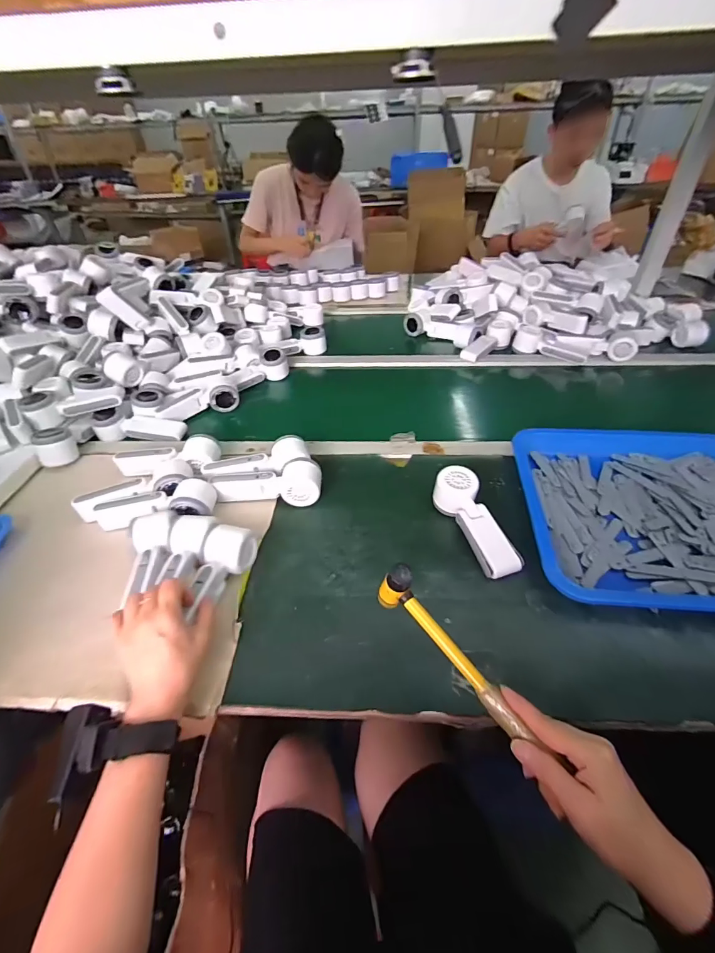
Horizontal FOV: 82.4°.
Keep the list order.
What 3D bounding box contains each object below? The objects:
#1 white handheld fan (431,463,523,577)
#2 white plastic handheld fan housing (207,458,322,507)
[{"bbox_3d":[0.160,0.061,0.561,0.056,0.043,0.168,-16,56,-15],"label":"white handheld fan"},{"bbox_3d":[-0.138,0.008,0.625,0.164,0.045,0.065,-2,41,0],"label":"white plastic handheld fan housing"}]

